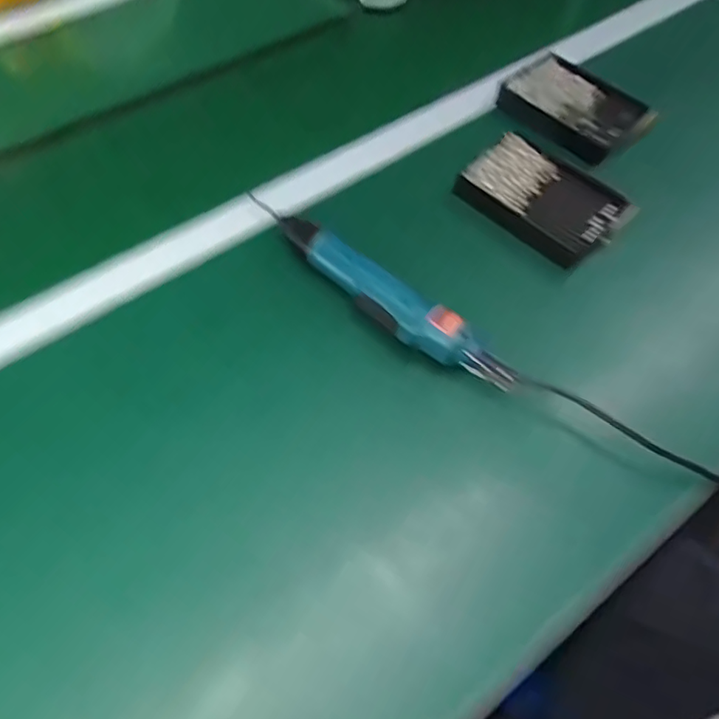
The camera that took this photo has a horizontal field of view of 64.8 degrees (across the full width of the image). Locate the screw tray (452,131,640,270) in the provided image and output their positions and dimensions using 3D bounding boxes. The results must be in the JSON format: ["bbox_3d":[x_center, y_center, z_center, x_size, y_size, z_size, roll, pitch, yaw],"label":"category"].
[{"bbox_3d":[0.168,-0.148,0.514,0.094,0.023,0.135,-37,66,-18],"label":"screw tray"}]

